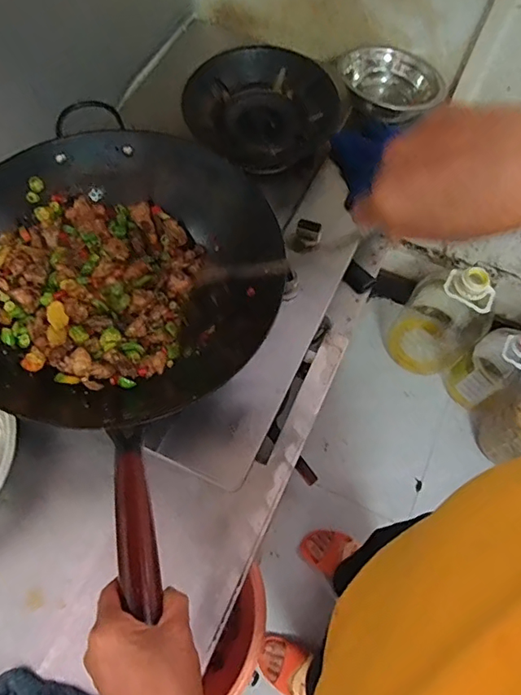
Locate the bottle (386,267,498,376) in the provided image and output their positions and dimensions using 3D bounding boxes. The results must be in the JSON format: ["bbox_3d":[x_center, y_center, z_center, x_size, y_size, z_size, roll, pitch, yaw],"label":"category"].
[{"bbox_3d":[0.497,-0.089,1.374,0.215,0.439,0.197,29,67,13],"label":"bottle"}]

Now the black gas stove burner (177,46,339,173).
[{"bbox_3d":[0.000,-0.416,0.872,0.263,0.094,0.215,-19,65,-10],"label":"black gas stove burner"}]

